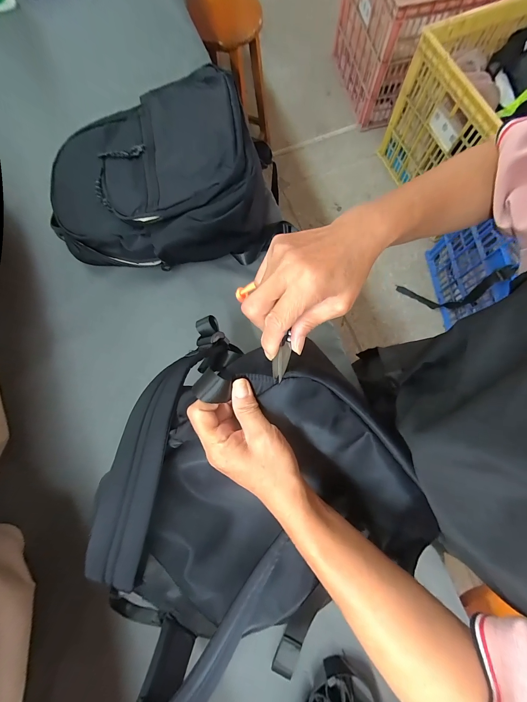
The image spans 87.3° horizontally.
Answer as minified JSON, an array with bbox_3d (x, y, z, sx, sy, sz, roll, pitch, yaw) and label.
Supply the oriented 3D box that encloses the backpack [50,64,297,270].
[{"bbox_3d":[-0.171,-0.308,0.471,0.395,0.126,0.321,-11,77,-1],"label":"backpack"}]

